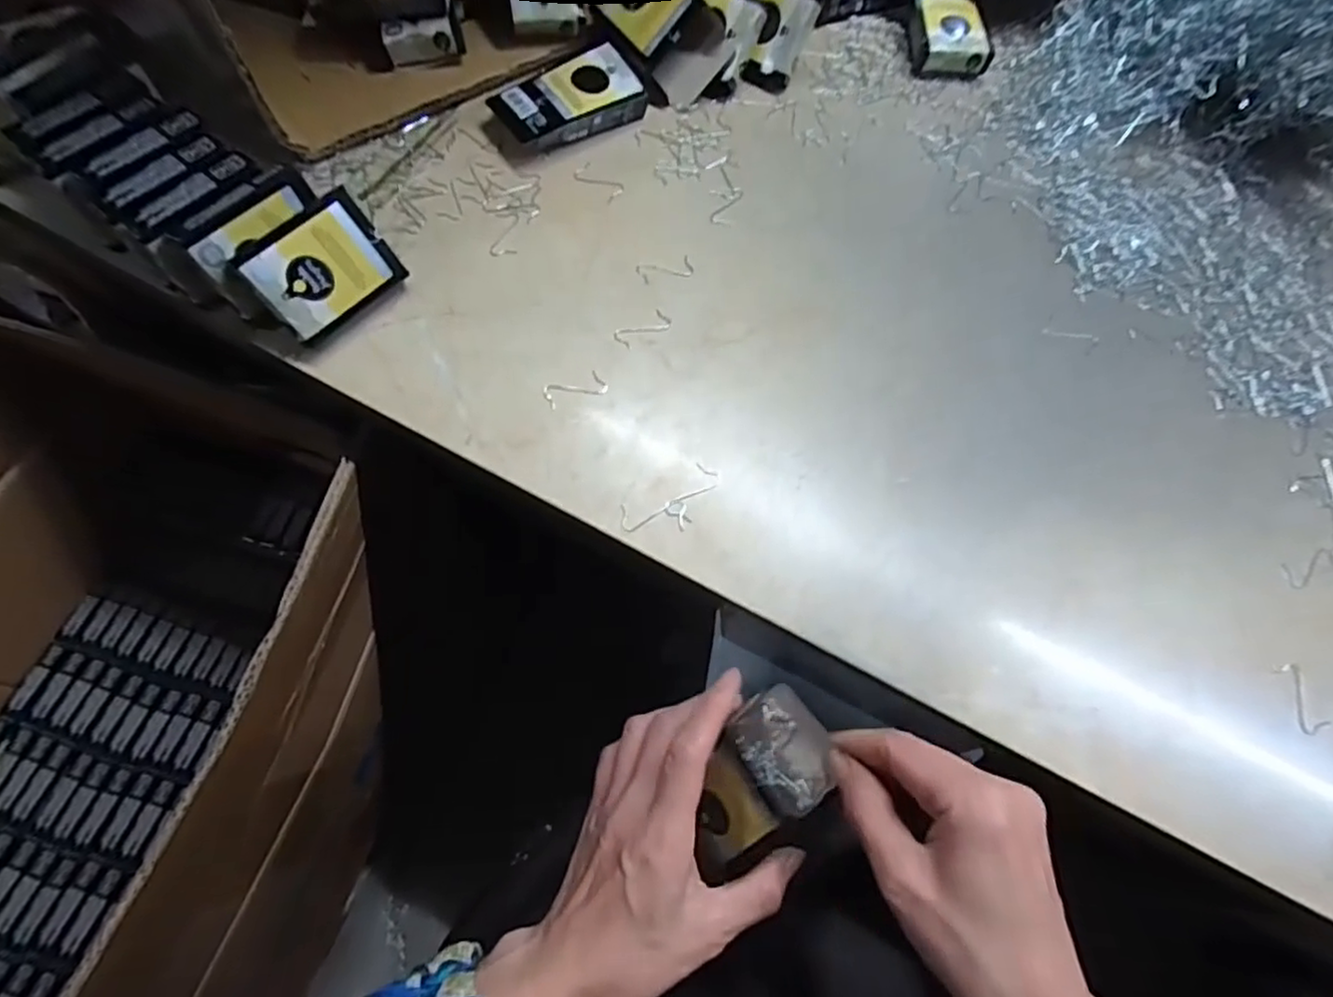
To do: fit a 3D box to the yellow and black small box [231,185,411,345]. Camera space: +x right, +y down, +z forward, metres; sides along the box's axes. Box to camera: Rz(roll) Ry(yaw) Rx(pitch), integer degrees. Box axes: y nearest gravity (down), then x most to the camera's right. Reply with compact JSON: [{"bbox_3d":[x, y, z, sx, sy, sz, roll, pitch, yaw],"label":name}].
[{"bbox_3d":[-0.189,-0.126,0.356,0.072,0.055,0.015,-47,37,-20],"label":"yellow and black small box"}]

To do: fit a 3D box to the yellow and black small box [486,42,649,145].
[{"bbox_3d":[-0.066,-0.270,0.441,0.097,0.023,0.048,-30,73,-14],"label":"yellow and black small box"}]

